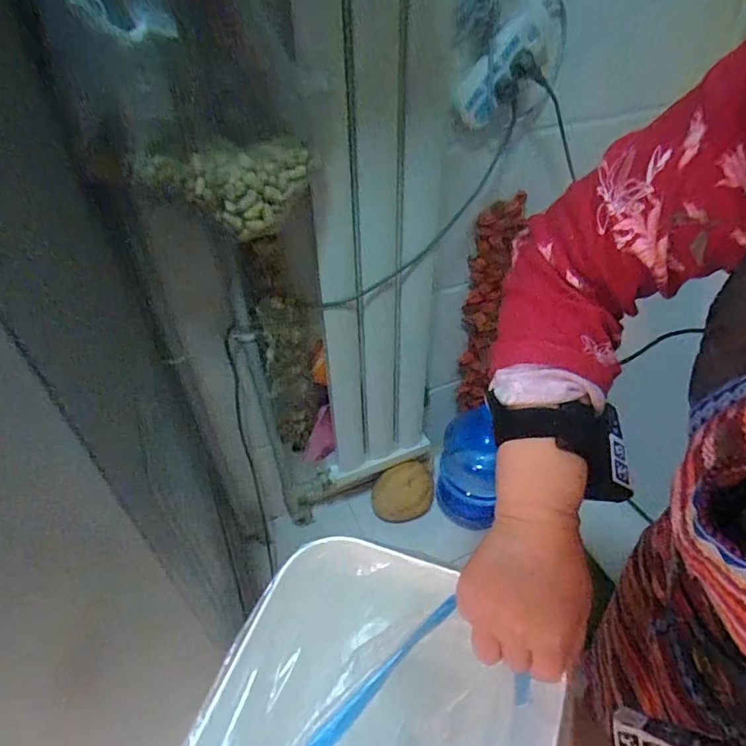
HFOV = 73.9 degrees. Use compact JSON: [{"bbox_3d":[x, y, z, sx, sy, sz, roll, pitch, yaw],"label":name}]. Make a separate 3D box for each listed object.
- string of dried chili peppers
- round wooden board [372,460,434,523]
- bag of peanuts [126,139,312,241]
[{"bbox_3d":[0.260,-0.126,1.108,0.111,0.511,0.065,-14,45,-14],"label":"string of dried chili peppers"},{"bbox_3d":[0.078,0.312,1.284,0.162,0.161,0.015,-13,15,-11],"label":"round wooden board"},{"bbox_3d":[-0.165,-0.228,0.599,0.214,0.100,0.074,-21,47,-20],"label":"bag of peanuts"}]

